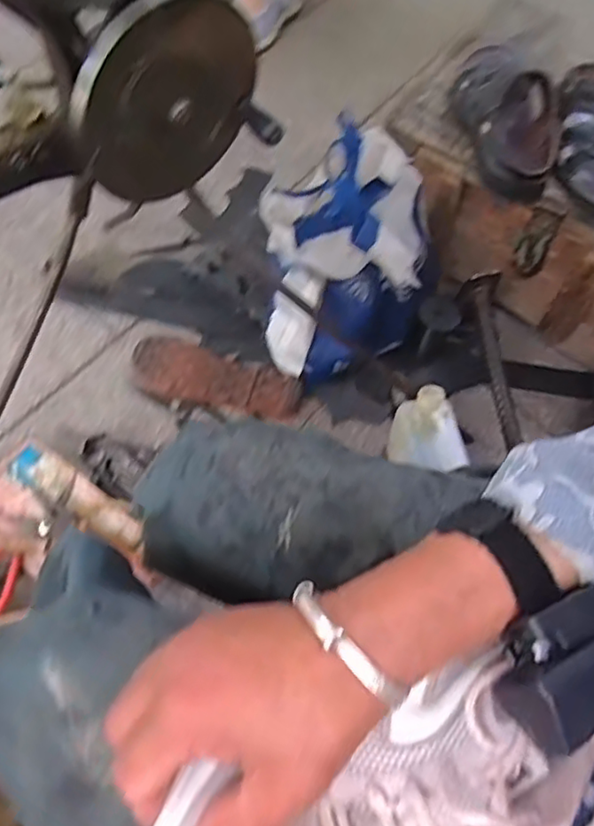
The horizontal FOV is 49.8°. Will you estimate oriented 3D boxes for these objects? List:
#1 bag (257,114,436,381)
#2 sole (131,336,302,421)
[{"bbox_3d":[0.063,-0.177,0.809,0.206,0.290,0.167,9,61,1],"label":"bag"},{"bbox_3d":[-0.113,-0.051,0.892,0.242,0.022,0.095,19,62,7],"label":"sole"}]

